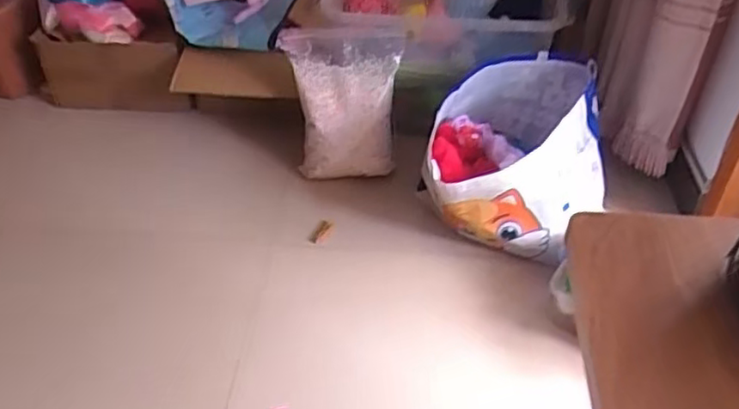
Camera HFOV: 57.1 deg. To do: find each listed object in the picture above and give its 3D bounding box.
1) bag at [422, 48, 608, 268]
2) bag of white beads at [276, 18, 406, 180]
[{"bbox_3d":[0.296,-0.099,1.371,0.337,0.258,0.376,9,42,10],"label":"bag"},{"bbox_3d":[-0.051,-0.216,1.467,0.253,0.333,0.093,-3,13,10],"label":"bag of white beads"}]

